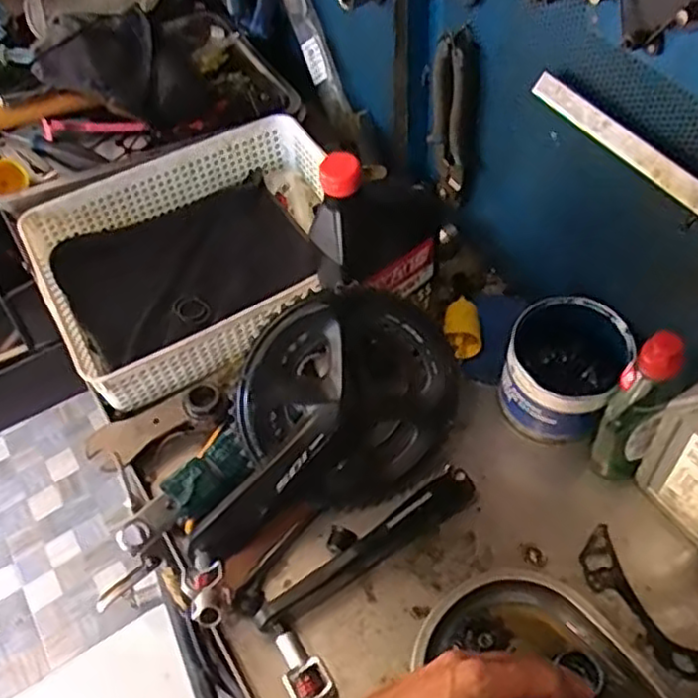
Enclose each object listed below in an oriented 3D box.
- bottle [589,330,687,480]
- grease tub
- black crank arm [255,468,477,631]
[{"bbox_3d":[0.231,0.053,0.573,0.042,0.172,0.045,22,59,20],"label":"bottle"},{"bbox_3d":[0.190,0.020,0.634,0.096,0.101,0.107,16,57,17],"label":"grease tub"},{"bbox_3d":[0.015,0.163,0.577,0.204,0.039,0.025,-29,56,-15],"label":"black crank arm"}]

